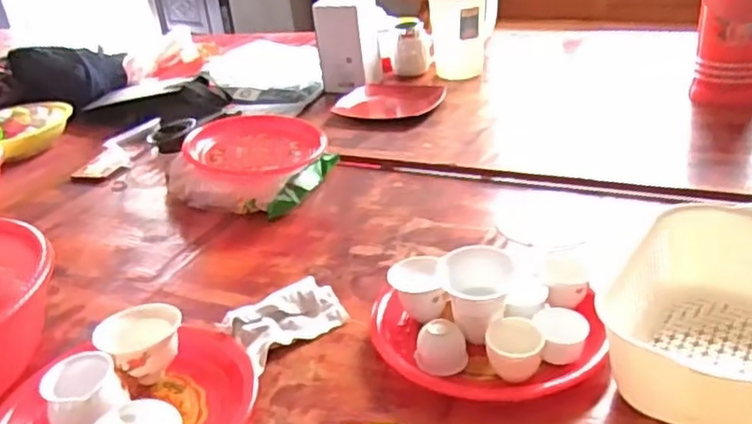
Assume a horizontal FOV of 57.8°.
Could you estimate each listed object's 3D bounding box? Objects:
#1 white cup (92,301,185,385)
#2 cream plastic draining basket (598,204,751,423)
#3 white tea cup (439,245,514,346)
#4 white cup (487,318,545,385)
[{"bbox_3d":[-0.249,0.149,0.737,0.088,0.065,0.079,-24,32,-29],"label":"white cup"},{"bbox_3d":[0.355,0.100,0.666,0.209,0.088,0.264,14,35,35],"label":"cream plastic draining basket"},{"bbox_3d":[0.108,0.096,0.722,0.076,0.096,0.065,-1,28,12],"label":"white tea cup"},{"bbox_3d":[0.138,0.137,0.677,0.053,0.049,0.041,-3,28,8],"label":"white cup"}]

